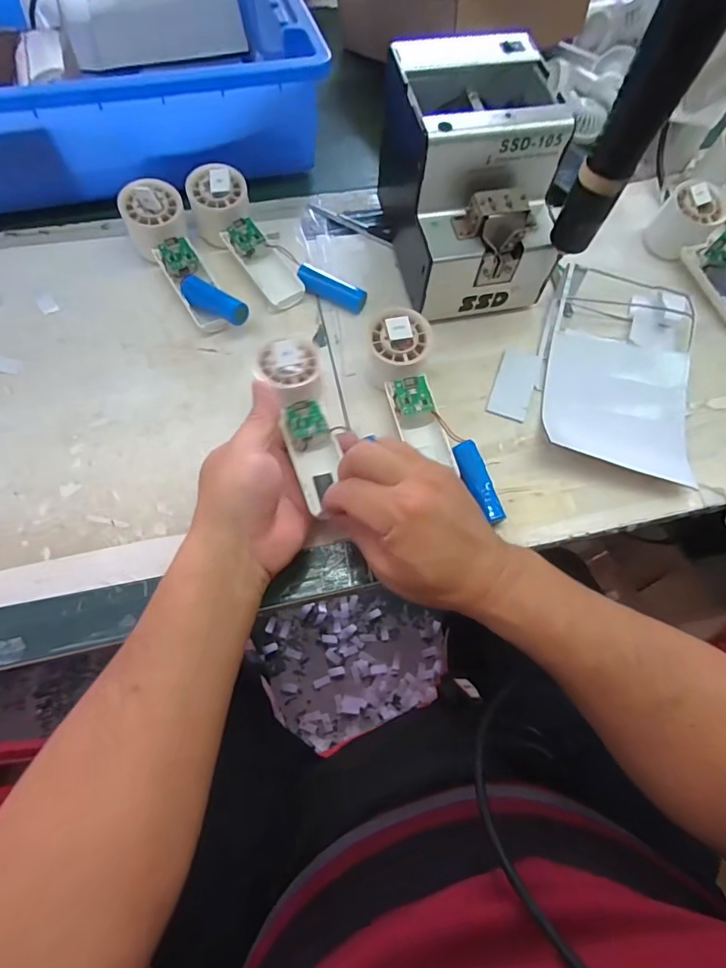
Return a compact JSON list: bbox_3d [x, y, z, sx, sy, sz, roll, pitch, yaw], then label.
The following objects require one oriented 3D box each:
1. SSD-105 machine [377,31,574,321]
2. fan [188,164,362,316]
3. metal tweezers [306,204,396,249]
[{"bbox_3d":[0.097,-0.279,0.440,0.124,0.146,0.186,-11,68,-6],"label":"SSD-105 machine"},{"bbox_3d":[-0.094,-0.229,0.475,0.208,0.055,0.075,40,71,0],"label":"fan"},{"bbox_3d":[-0.013,-0.291,0.522,0.117,0.006,0.013,35,70,12],"label":"metal tweezers"}]

